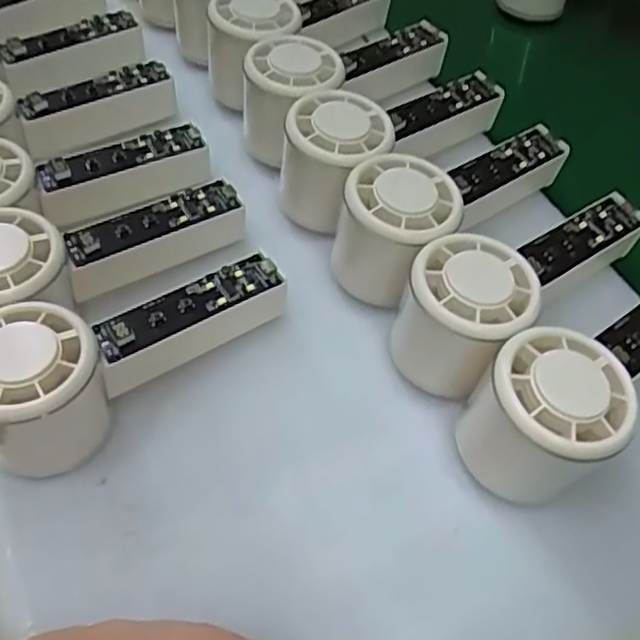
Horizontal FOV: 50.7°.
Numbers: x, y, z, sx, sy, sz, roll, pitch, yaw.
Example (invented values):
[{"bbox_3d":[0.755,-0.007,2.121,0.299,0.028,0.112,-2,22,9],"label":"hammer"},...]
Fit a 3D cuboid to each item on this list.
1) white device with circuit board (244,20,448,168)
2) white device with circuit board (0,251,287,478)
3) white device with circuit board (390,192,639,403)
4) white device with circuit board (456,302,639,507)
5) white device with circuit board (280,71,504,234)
[{"bbox_3d":[0.020,-0.140,0.421,0.148,0.064,0.056,-25,59,-30],"label":"white device with circuit board"},{"bbox_3d":[-0.087,0.018,0.318,0.151,0.070,0.053,-22,58,-29],"label":"white device with circuit board"},{"bbox_3d":[0.099,-0.027,0.332,0.154,0.061,0.056,-40,63,-23],"label":"white device with circuit board"},{"bbox_3d":[0.126,0.016,0.302,0.053,0.064,0.148,38,64,24],"label":"white device with circuit board"},{"bbox_3d":[0.043,-0.111,0.386,0.144,0.059,0.052,-40,63,-23],"label":"white device with circuit board"}]

